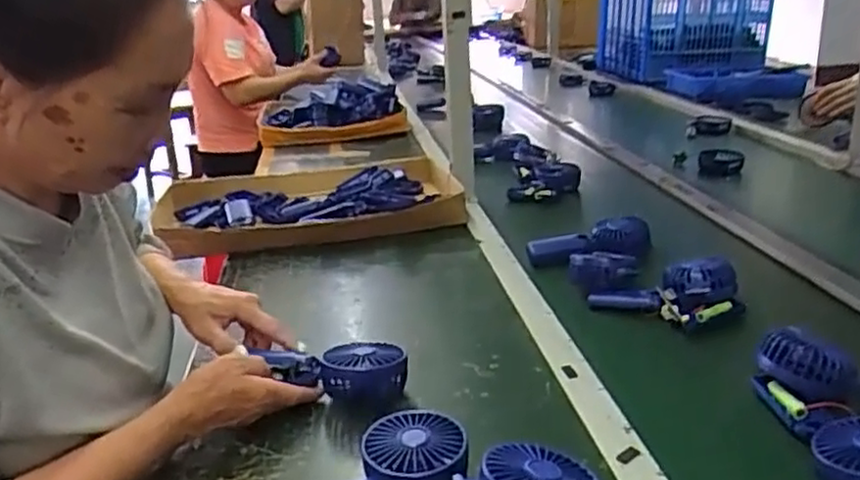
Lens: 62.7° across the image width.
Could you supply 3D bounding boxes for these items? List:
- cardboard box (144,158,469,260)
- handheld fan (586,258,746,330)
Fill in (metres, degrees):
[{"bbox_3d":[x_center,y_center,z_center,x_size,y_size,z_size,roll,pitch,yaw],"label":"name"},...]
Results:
[{"bbox_3d":[-0.222,-0.061,1.317,0.553,0.064,0.365,-6,22,-7],"label":"cardboard box"},{"bbox_3d":[0.294,0.062,0.885,0.182,0.049,0.098,5,23,21],"label":"handheld fan"}]

